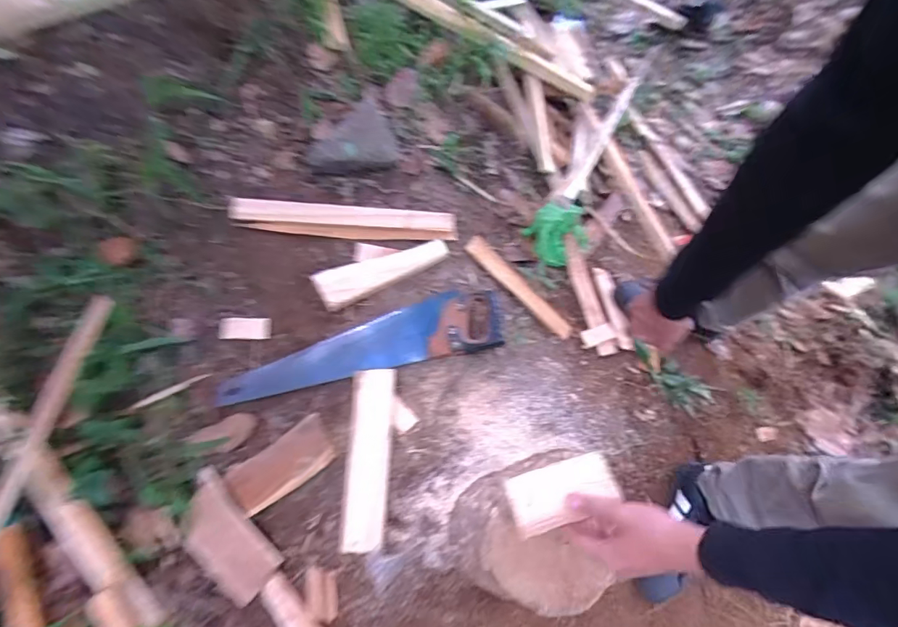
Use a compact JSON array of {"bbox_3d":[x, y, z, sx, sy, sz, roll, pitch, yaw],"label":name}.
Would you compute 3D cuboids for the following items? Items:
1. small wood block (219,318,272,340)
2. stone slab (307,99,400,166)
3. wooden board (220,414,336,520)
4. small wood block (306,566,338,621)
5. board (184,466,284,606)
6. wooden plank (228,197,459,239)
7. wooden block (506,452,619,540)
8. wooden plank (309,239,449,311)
[{"bbox_3d":[-0.359,0.026,0.814,0.084,0.018,0.040,-2,84,-5],"label":"small wood block"},{"bbox_3d":[-0.168,-0.316,0.869,0.123,0.051,0.190,44,64,-17],"label":"stone slab"},{"bbox_3d":[-0.281,0.256,0.775,0.189,0.019,0.083,-34,73,2],"label":"wooden board"},{"bbox_3d":[-0.201,0.442,0.734,0.045,0.016,0.074,-7,79,9],"label":"small wood block"},{"bbox_3d":[-0.376,0.378,0.777,0.205,0.018,0.119,44,99,15],"label":"board"},{"bbox_3d":[-0.185,-0.174,0.868,0.410,0.022,0.060,1,69,-14],"label":"wooden plank"},{"bbox_3d":[0.132,0.209,0.540,0.121,0.025,0.064,-16,55,-1],"label":"wooden block"},{"bbox_3d":[-0.118,-0.083,0.849,0.250,0.017,0.066,-24,97,-19],"label":"wooden plank"}]

